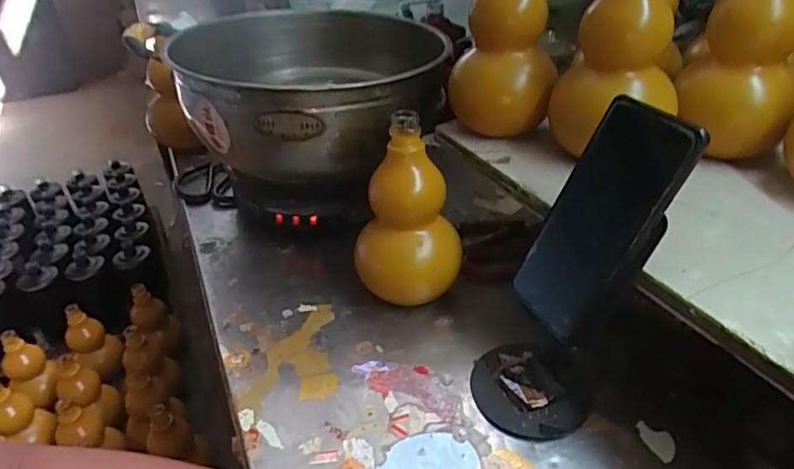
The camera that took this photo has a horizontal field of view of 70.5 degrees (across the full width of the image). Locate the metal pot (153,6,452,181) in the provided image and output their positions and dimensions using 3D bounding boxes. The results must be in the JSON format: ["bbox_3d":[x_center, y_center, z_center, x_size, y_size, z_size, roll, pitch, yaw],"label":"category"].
[{"bbox_3d":[-0.082,-0.150,0.642,0.255,0.119,0.258,4,35,13],"label":"metal pot"}]

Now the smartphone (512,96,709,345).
[{"bbox_3d":[0.138,-0.009,0.394,0.013,0.166,0.077,6,29,-33],"label":"smartphone"}]

